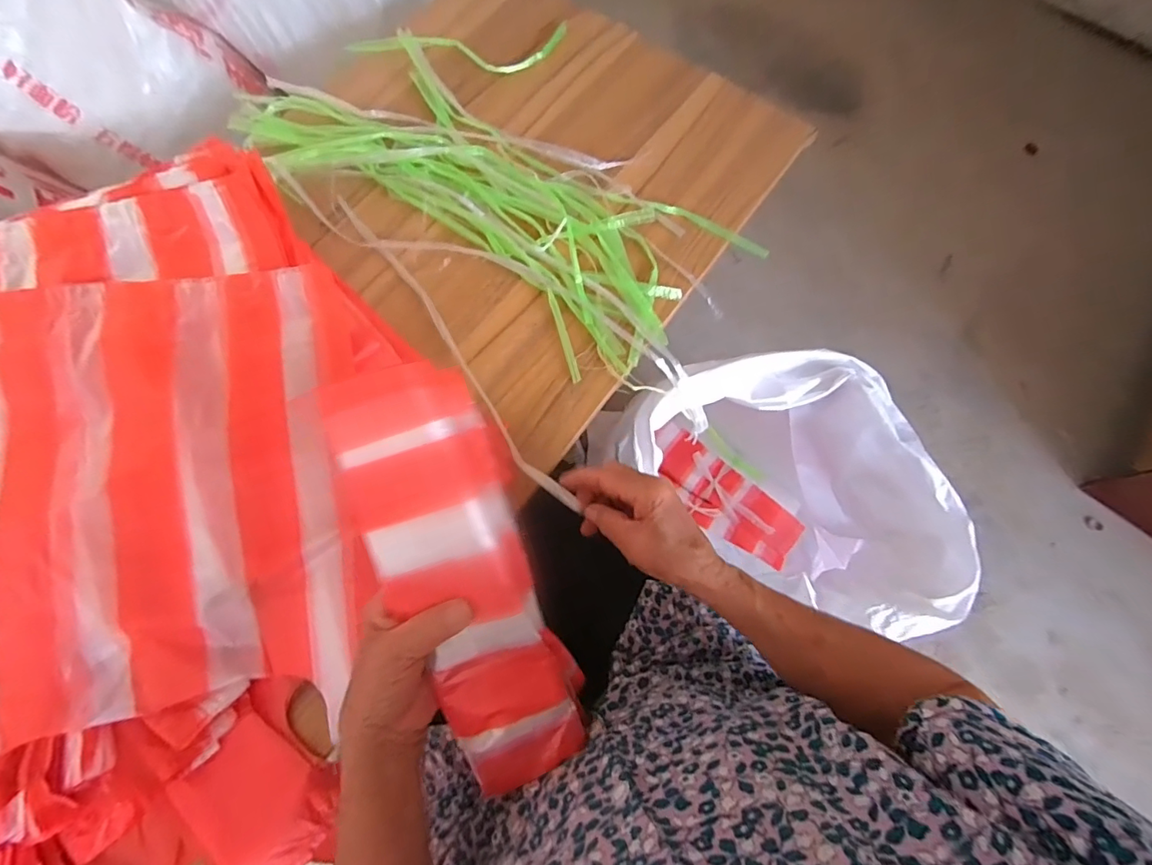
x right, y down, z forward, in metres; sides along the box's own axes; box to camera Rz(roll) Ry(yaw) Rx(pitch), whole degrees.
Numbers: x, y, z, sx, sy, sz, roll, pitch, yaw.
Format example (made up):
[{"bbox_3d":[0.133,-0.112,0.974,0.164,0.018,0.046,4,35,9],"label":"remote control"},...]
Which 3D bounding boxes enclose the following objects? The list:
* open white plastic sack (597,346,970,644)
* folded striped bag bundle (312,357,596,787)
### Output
[{"bbox_3d":[0.274,0.077,0.700,0.367,0.365,0.266,38,74,10],"label":"open white plastic sack"},{"bbox_3d":[-0.074,0.101,0.342,0.093,0.027,0.291,-20,99,-7],"label":"folded striped bag bundle"}]

